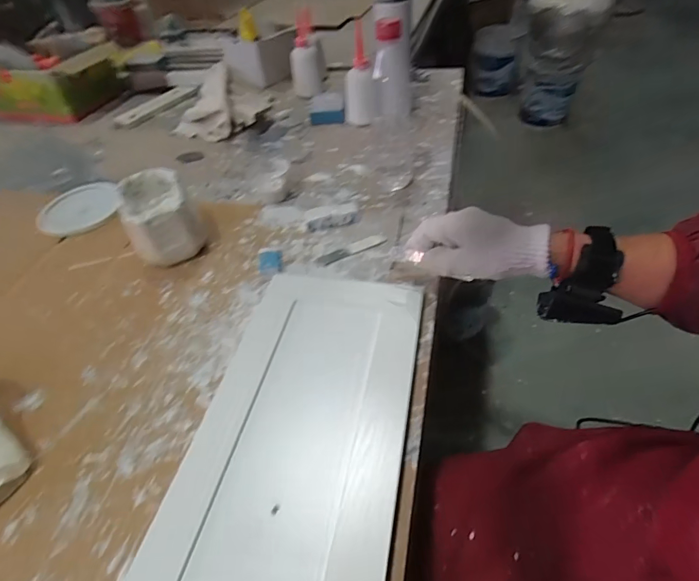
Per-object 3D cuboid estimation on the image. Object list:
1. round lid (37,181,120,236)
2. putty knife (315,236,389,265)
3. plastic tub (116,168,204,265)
[{"bbox_3d":[-0.422,-0.133,0.647,0.112,0.015,0.126,-20,47,-13],"label":"round lid"},{"bbox_3d":[0.002,-0.052,0.527,0.095,0.004,0.020,-21,47,-14],"label":"putty knife"},{"bbox_3d":[-0.241,-0.092,0.536,0.081,0.090,0.118,-22,48,-15],"label":"plastic tub"}]

